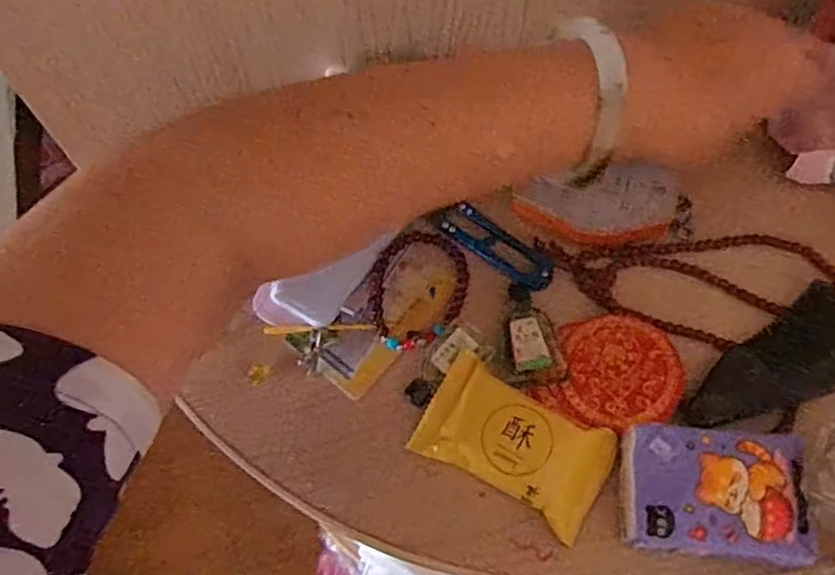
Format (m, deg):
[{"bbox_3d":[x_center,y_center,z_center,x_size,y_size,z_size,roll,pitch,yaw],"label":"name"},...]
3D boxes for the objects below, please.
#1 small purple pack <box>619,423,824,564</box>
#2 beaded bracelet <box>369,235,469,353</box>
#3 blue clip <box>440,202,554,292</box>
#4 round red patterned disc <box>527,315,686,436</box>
[{"bbox_3d":[0.129,0.089,0.285,0.076,0.019,0.052,5,63,5],"label":"small purple pack"},{"bbox_3d":[0.001,0.000,0.349,0.051,0.007,0.067,0,63,2],"label":"beaded bracelet"},{"bbox_3d":[0.044,-0.022,0.361,0.069,0.007,0.022,35,69,18],"label":"blue clip"},{"bbox_3d":[0.098,0.042,0.327,0.063,0.010,0.060,-1,63,2],"label":"round red patterned disc"}]

